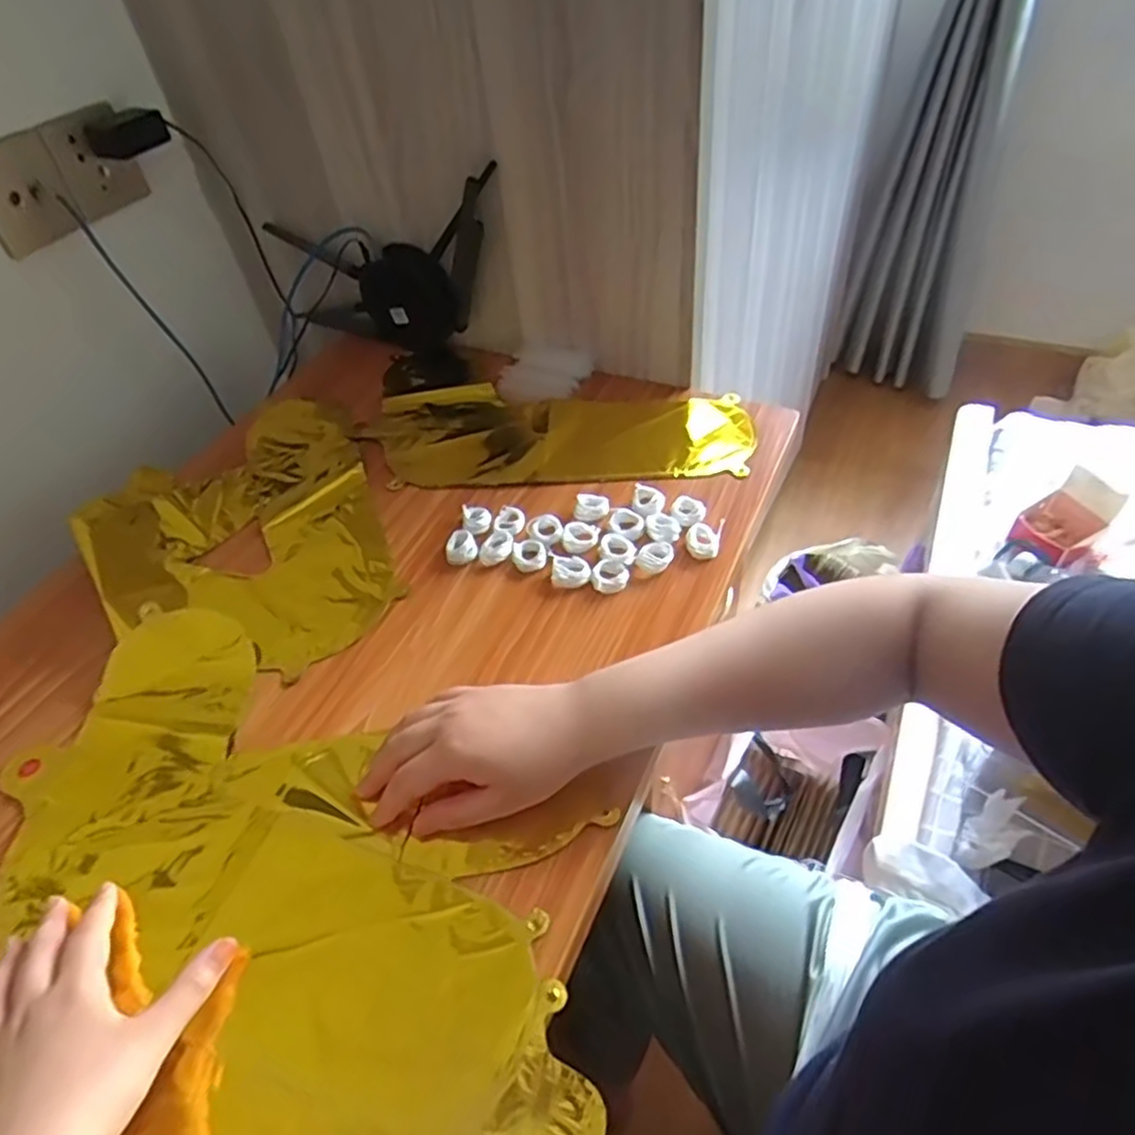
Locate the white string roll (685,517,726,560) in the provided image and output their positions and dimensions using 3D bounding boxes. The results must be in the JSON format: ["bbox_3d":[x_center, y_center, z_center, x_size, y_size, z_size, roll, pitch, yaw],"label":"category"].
[{"bbox_3d":[0.114,-0.026,0.606,0.030,0.012,0.040,10,50,15],"label":"white string roll"}]

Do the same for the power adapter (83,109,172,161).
[{"bbox_3d":[-0.449,-0.443,0.742,0.077,0.038,0.025,-16,48,-9],"label":"power adapter"}]

